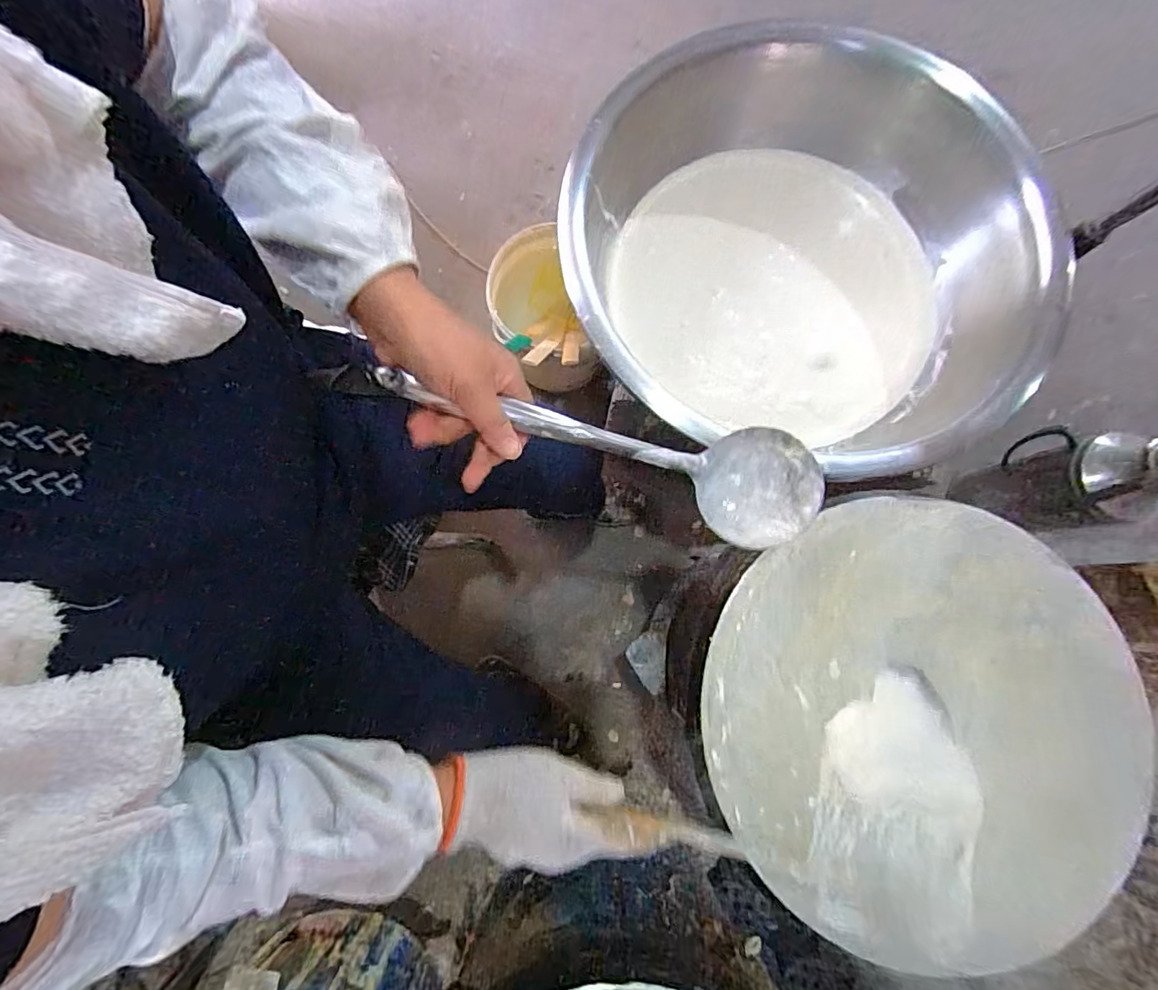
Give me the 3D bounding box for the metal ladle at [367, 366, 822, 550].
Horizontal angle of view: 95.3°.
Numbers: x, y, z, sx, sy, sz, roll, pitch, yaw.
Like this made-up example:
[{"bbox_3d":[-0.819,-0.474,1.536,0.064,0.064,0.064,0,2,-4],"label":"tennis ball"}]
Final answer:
[{"bbox_3d":[0.021,-0.037,0.406,0.336,0.064,0.089,13,80,-12],"label":"metal ladle"}]

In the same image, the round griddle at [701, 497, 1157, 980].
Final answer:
[{"bbox_3d":[0.290,0.192,0.451,0.348,0.027,0.369,0,80,-1],"label":"round griddle"}]

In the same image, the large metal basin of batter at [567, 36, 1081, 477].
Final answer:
[{"bbox_3d":[0.284,-0.331,0.744,0.568,0.228,0.602,0,80,-1],"label":"large metal basin of batter"}]

